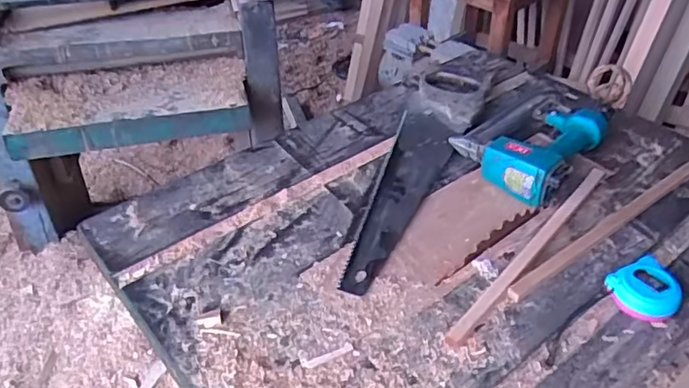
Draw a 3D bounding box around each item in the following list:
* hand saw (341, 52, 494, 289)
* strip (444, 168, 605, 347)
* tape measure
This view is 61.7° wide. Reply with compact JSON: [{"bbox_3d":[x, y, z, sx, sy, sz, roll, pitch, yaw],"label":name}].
[{"bbox_3d":[0.123,-0.081,0.849,0.107,0.033,0.592,13,40,17],"label":"hand saw"},{"bbox_3d":[0.228,0.058,0.686,0.023,0.012,0.368,27,45,31],"label":"strip"},{"bbox_3d":[0.322,0.104,0.613,0.063,0.035,0.061,-17,41,-20],"label":"tape measure"}]

